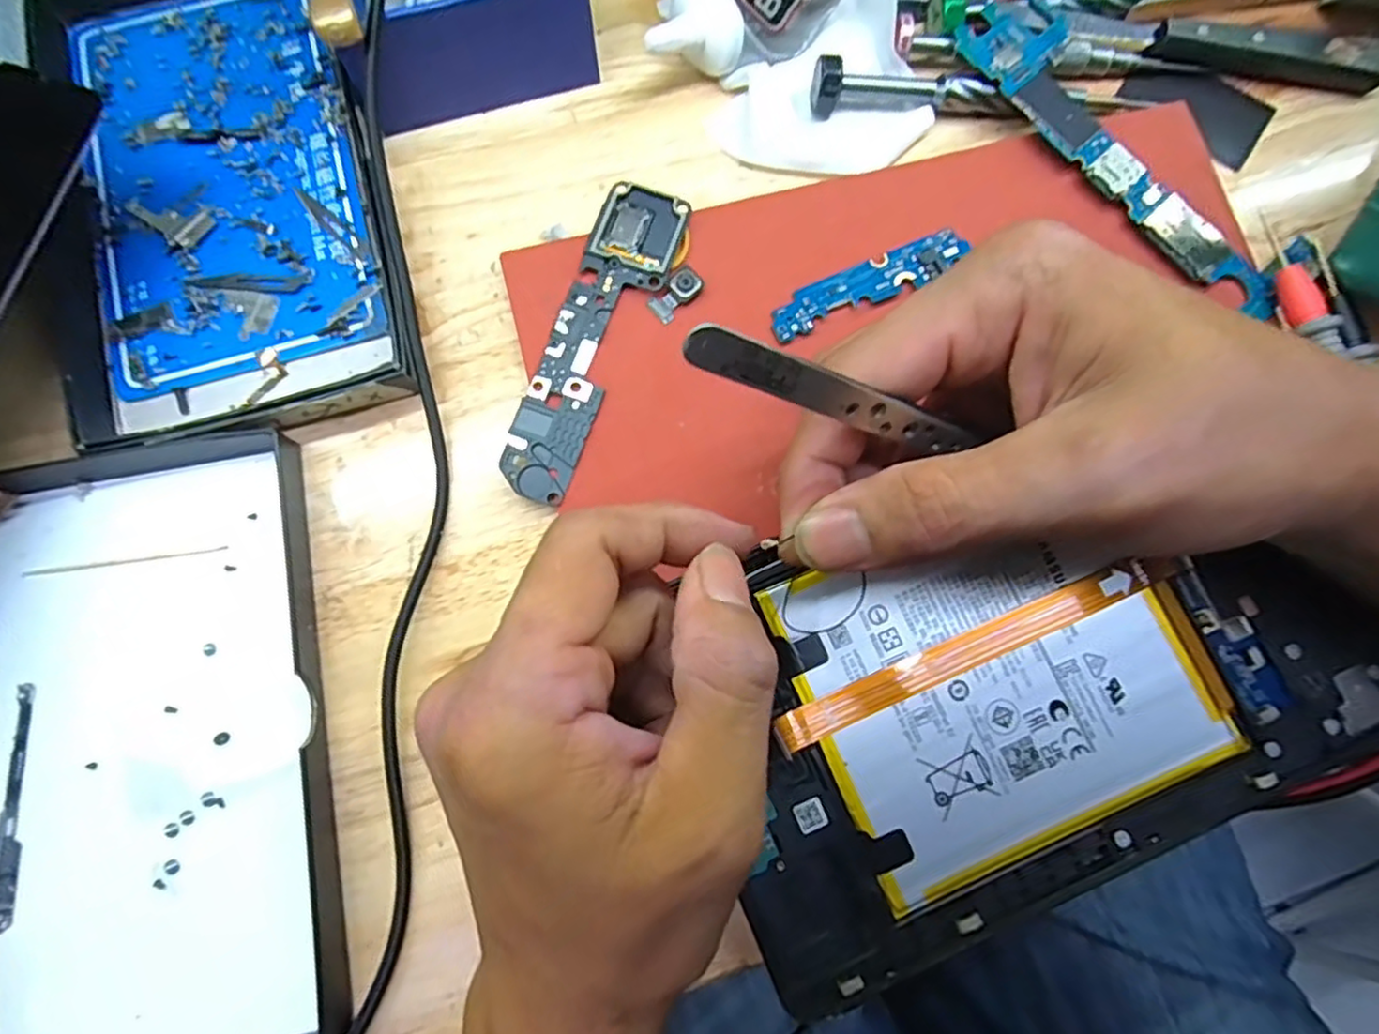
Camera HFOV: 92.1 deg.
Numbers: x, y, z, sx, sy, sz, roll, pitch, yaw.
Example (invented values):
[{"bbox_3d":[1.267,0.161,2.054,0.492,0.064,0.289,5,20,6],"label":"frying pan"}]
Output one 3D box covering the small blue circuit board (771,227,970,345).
[{"bbox_3d":[0.059,-0.077,0.220,0.069,0.005,0.015,-24,81,-5],"label":"small blue circuit board"}]

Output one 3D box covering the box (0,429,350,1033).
[{"bbox_3d":[-0.160,0.068,0.193,0.099,0.015,0.178,-10,80,-3],"label":"box"}]

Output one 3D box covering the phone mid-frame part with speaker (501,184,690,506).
[{"bbox_3d":[-0.031,-0.057,0.215,0.027,0.004,0.107,21,83,5],"label":"phone mid-frame part with speaker"}]

